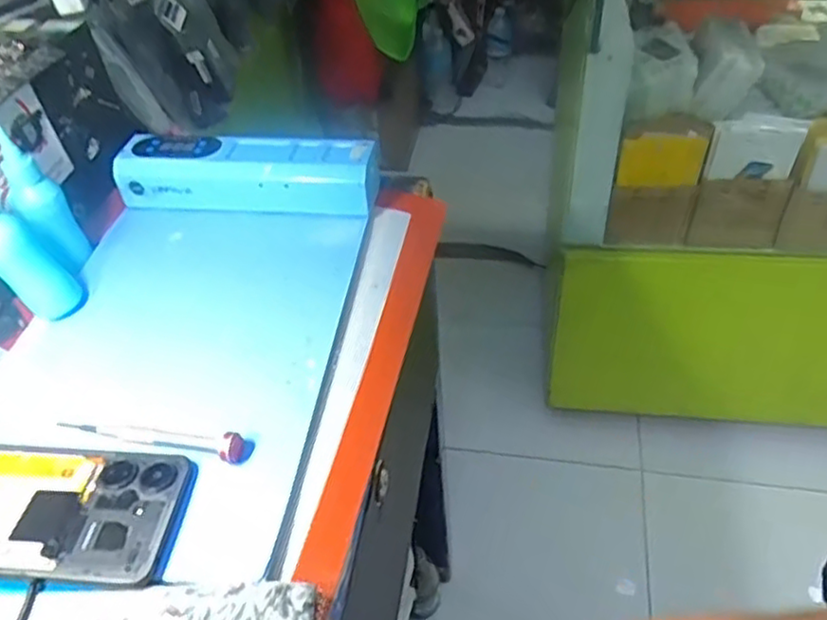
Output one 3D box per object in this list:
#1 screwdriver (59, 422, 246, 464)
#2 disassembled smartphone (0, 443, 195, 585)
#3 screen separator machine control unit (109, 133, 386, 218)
[{"bbox_3d":[-0.161,0.075,0.407,0.122,0.013,0.015,5,46,11],"label":"screwdriver"},{"bbox_3d":[-0.211,0.107,0.373,0.163,0.007,0.075,4,43,5],"label":"disassembled smartphone"},{"bbox_3d":[-0.133,-0.107,0.560,0.206,0.055,0.050,3,46,8],"label":"screen separator machine control unit"}]

